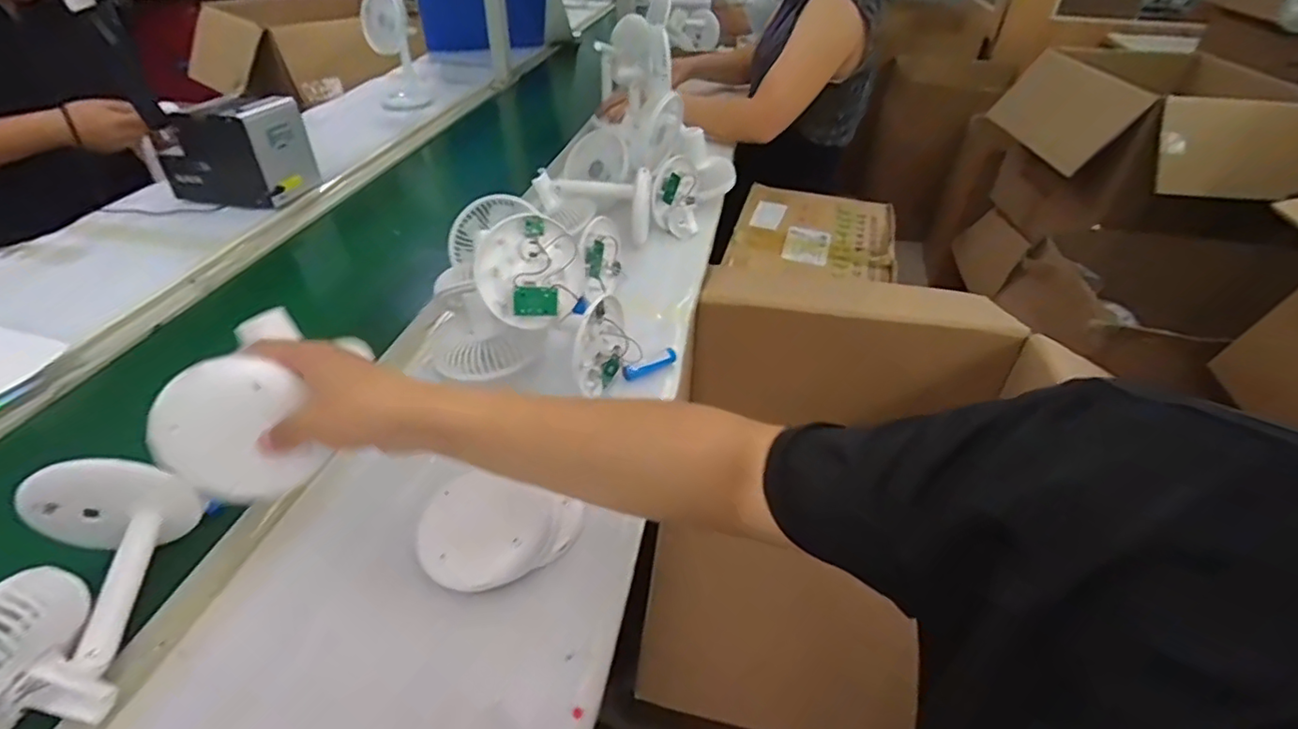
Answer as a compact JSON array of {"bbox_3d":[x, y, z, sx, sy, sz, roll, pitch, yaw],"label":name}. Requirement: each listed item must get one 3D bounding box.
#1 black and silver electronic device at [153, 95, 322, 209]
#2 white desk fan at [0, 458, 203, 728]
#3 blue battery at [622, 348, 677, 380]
[{"bbox_3d":[-0.678,-0.353,0.974,0.202,0.141,0.124,6,41,4],"label":"black and silver electronic device"},{"bbox_3d":[-0.403,0.154,0.402,0.083,0.102,0.215,-8,42,-12],"label":"white desk fan"},{"bbox_3d":[0.001,-0.001,0.683,0.067,0.013,0.015,-24,48,-28],"label":"blue battery"}]

